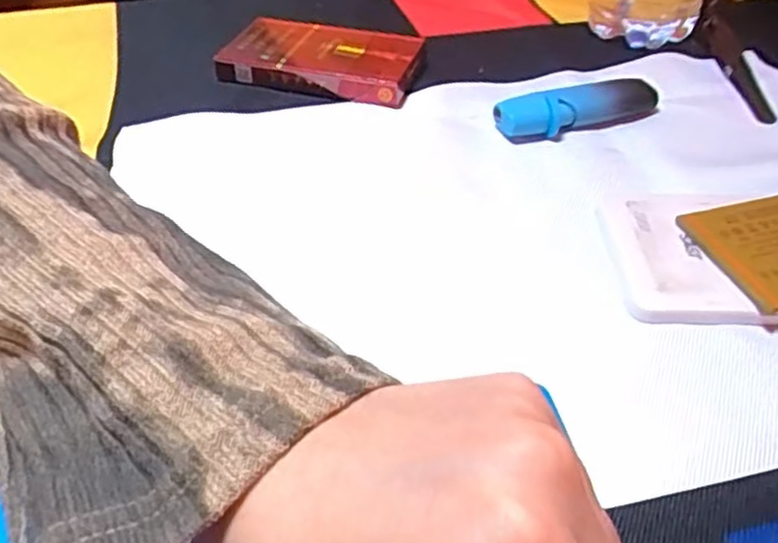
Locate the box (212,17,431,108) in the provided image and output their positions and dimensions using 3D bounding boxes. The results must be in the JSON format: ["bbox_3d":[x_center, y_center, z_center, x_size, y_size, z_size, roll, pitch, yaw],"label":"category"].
[{"bbox_3d":[-0.035,-0.114,0.386,0.101,0.012,0.054,17,43,16],"label":"box"}]

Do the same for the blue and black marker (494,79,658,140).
[{"bbox_3d":[0.092,-0.080,0.351,0.082,0.016,0.019,-13,44,-17],"label":"blue and black marker"}]

